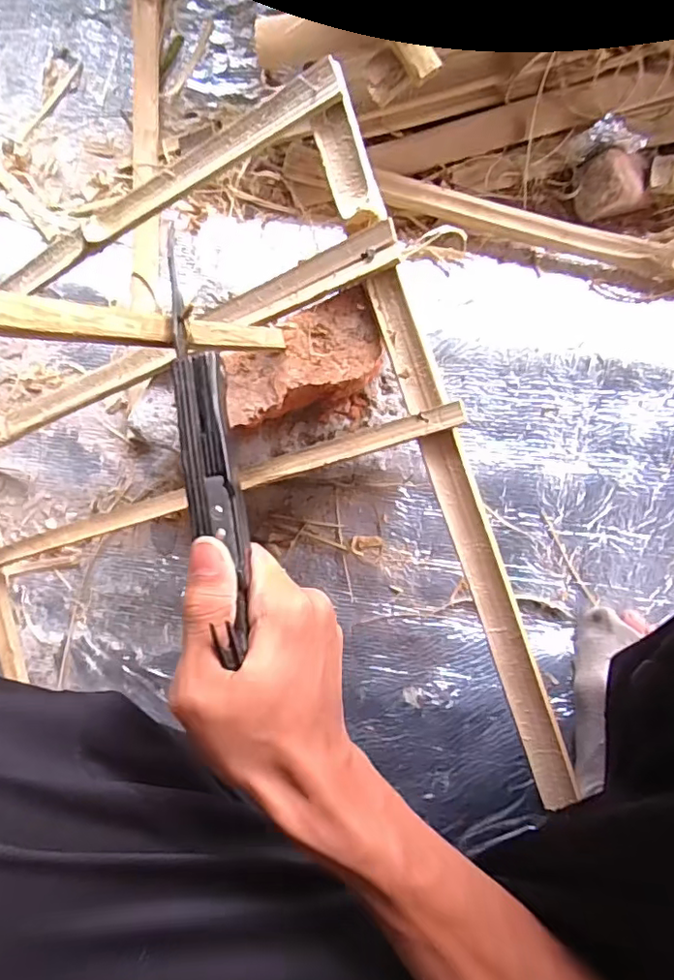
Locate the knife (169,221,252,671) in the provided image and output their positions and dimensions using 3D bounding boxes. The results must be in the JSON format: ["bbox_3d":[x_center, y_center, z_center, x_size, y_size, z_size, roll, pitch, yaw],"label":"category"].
[{"bbox_3d":[-0.063,-0.025,0.275,0.025,0.012,0.195,-9,81,-5],"label":"knife"}]

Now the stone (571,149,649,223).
[{"bbox_3d":[0.242,-0.270,0.490,0.062,0.033,0.049,-9,87,9],"label":"stone"}]

